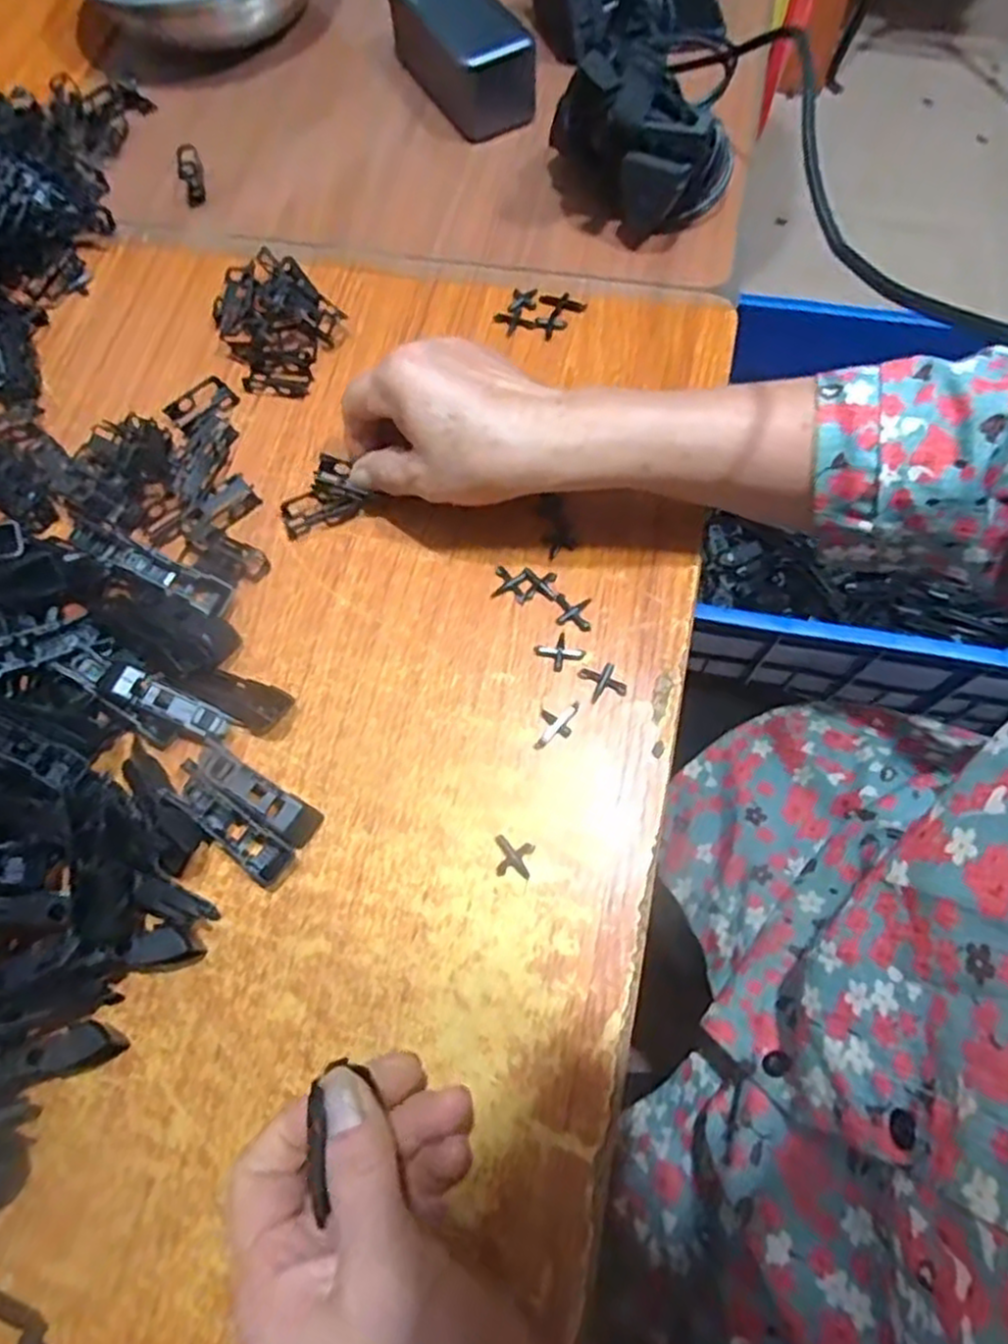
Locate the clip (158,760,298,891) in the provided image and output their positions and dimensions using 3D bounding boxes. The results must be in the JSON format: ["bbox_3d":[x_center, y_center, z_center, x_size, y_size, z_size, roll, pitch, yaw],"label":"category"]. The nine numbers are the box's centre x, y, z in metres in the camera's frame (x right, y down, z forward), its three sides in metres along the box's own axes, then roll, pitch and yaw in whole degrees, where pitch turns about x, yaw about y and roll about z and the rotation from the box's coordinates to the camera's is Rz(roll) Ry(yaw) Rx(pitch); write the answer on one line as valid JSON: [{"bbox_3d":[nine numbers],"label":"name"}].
[{"bbox_3d":[-0.125,0.070,0.338,0.066,0.016,0.020,37,73,15],"label":"clip"}]

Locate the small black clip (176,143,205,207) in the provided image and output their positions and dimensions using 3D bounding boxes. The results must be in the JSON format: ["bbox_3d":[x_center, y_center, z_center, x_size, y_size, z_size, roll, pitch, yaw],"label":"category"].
[{"bbox_3d":[-0.213,-0.340,0.504,0.013,0.020,0.035,-11,68,-3],"label":"small black clip"}]

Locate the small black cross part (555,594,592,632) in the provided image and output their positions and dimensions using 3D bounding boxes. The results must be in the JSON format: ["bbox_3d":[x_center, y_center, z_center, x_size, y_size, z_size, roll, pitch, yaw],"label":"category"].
[{"bbox_3d":[0.035,-0.031,0.374,0.017,0.004,0.020,4,68,3],"label":"small black cross part"}]

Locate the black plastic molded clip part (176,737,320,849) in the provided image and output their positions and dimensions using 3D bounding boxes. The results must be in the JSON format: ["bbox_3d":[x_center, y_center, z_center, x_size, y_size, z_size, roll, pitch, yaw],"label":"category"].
[{"bbox_3d":[-0.116,0.055,0.342,0.066,0.017,0.018,30,72,13],"label":"black plastic molded clip part"}]

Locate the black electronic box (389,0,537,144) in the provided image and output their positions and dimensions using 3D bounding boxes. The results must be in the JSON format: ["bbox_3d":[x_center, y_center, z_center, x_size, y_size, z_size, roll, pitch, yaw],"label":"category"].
[{"bbox_3d":[-0.032,-0.445,0.522,0.056,0.051,0.130,-29,69,-5],"label":"black electronic box"}]

